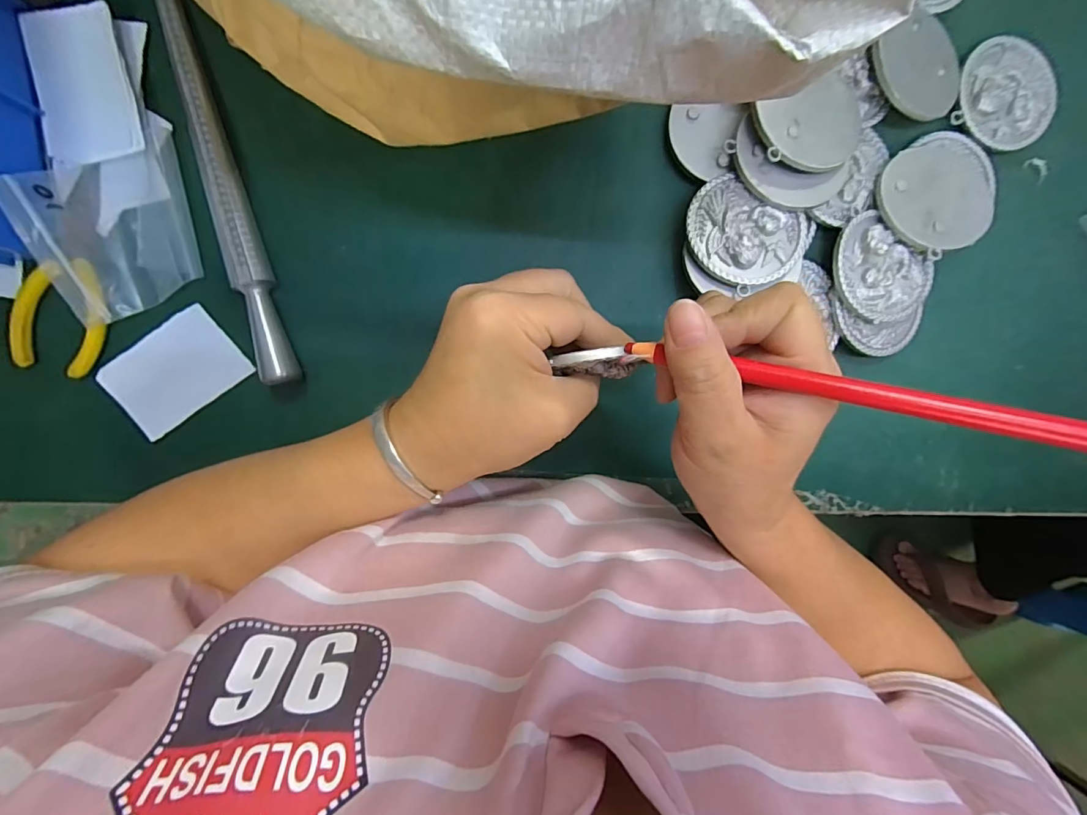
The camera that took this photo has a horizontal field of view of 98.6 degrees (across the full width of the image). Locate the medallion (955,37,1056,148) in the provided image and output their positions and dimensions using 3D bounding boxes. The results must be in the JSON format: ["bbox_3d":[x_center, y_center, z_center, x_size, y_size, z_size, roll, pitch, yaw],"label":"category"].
[{"bbox_3d":[0.319,-0.218,0.322,0.071,0.006,0.070,3,93,-7],"label":"medallion"}]

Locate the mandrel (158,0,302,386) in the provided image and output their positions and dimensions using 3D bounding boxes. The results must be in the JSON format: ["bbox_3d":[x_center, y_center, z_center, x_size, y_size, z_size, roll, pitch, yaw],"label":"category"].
[{"bbox_3d":[-0.187,-0.127,0.276,0.019,0.018,0.230,-14,95,-6],"label":"mandrel"}]

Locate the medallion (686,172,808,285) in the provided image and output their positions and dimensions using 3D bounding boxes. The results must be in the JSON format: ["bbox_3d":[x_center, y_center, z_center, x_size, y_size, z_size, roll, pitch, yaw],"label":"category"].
[{"bbox_3d":[0.128,-0.110,0.295,0.075,0.007,0.064,23,83,1],"label":"medallion"}]

